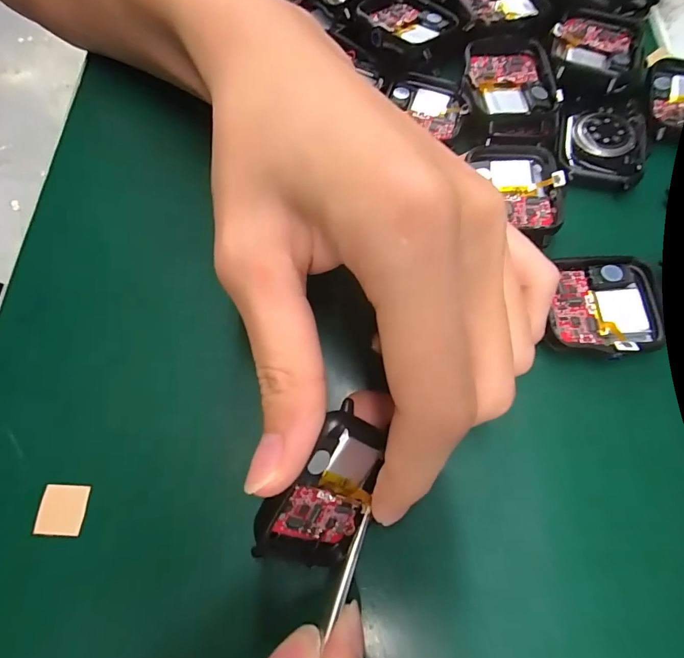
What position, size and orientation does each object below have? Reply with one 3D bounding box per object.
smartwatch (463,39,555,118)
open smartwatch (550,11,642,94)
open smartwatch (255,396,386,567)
[{"bbox_3d":[0.072,-0.110,0.179,0.038,0.007,0.041,-7,69,-3],"label":"smartwatch"},{"bbox_3d":[0.113,-0.127,0.184,0.036,0.006,0.044,25,71,9],"label":"open smartwatch"},{"bbox_3d":[-0.005,0.048,0.125,0.046,0.039,0.013,-54,37,-7],"label":"open smartwatch"}]

